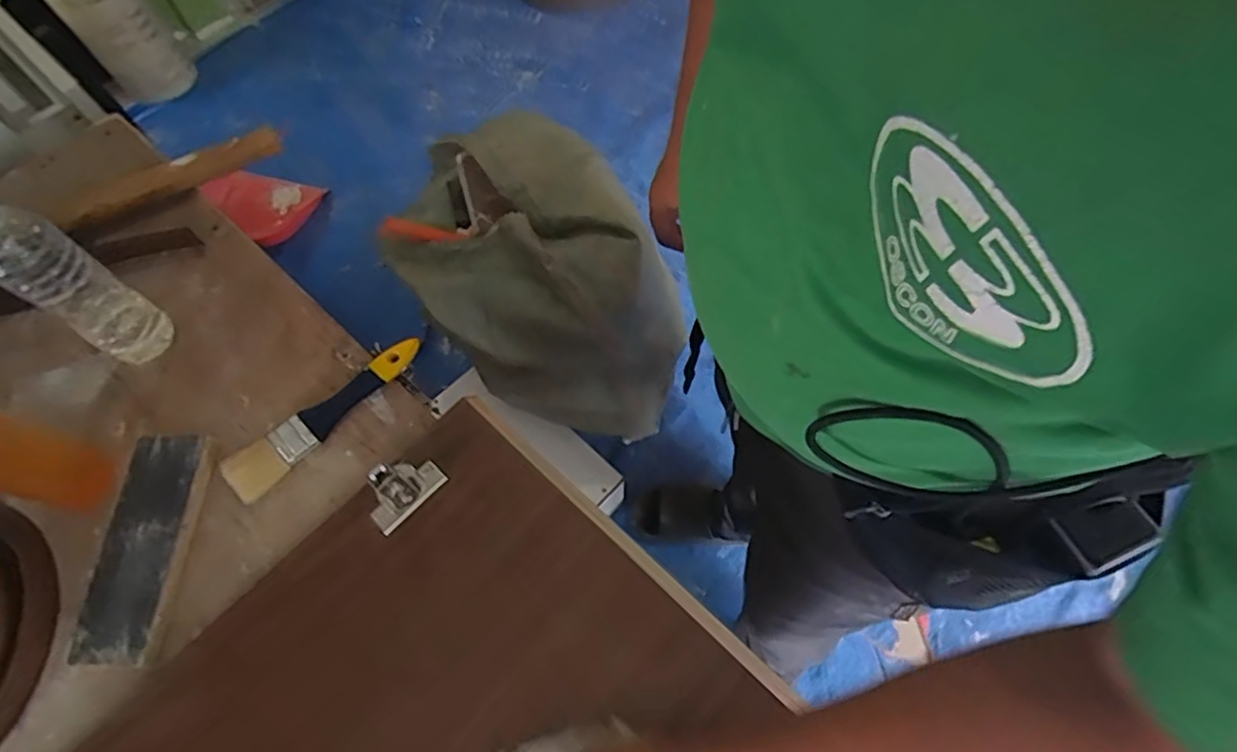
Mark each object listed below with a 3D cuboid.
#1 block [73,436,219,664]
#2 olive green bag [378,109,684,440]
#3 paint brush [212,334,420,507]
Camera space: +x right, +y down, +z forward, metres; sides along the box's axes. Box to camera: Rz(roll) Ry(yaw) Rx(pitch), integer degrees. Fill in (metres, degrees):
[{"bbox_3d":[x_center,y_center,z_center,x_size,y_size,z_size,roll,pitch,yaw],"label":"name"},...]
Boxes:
[{"bbox_3d":[-0.369,0.128,0.483,0.065,0.015,0.172,1,65,0],"label":"block"},{"bbox_3d":[-0.116,-0.104,0.995,0.316,0.395,0.386,-36,70,-15],"label":"olive green bag"},{"bbox_3d":[-0.253,0.029,0.541,0.036,0.017,0.185,39,71,16],"label":"paint brush"}]

